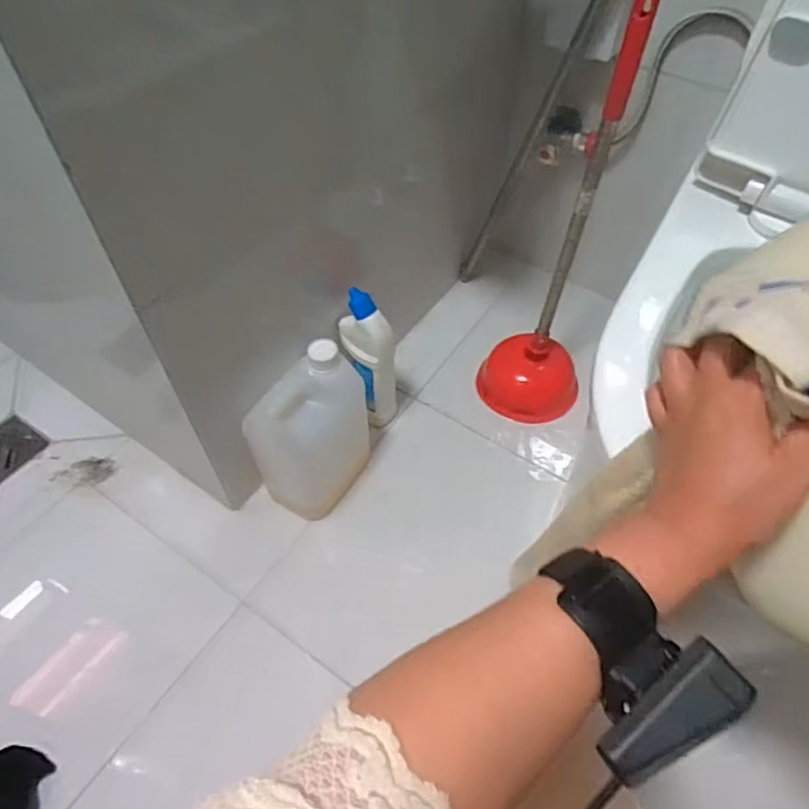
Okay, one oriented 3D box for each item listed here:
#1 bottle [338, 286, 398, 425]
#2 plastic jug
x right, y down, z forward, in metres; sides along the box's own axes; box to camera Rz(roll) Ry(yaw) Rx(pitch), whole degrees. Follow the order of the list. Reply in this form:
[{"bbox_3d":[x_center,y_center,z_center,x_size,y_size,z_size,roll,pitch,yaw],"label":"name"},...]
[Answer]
[{"bbox_3d":[-0.047,-0.062,0.860,0.058,0.235,0.080,-38,62,-25],"label":"bottle"},{"bbox_3d":[-0.121,0.039,0.798,0.103,0.214,0.151,34,60,22],"label":"plastic jug"}]

